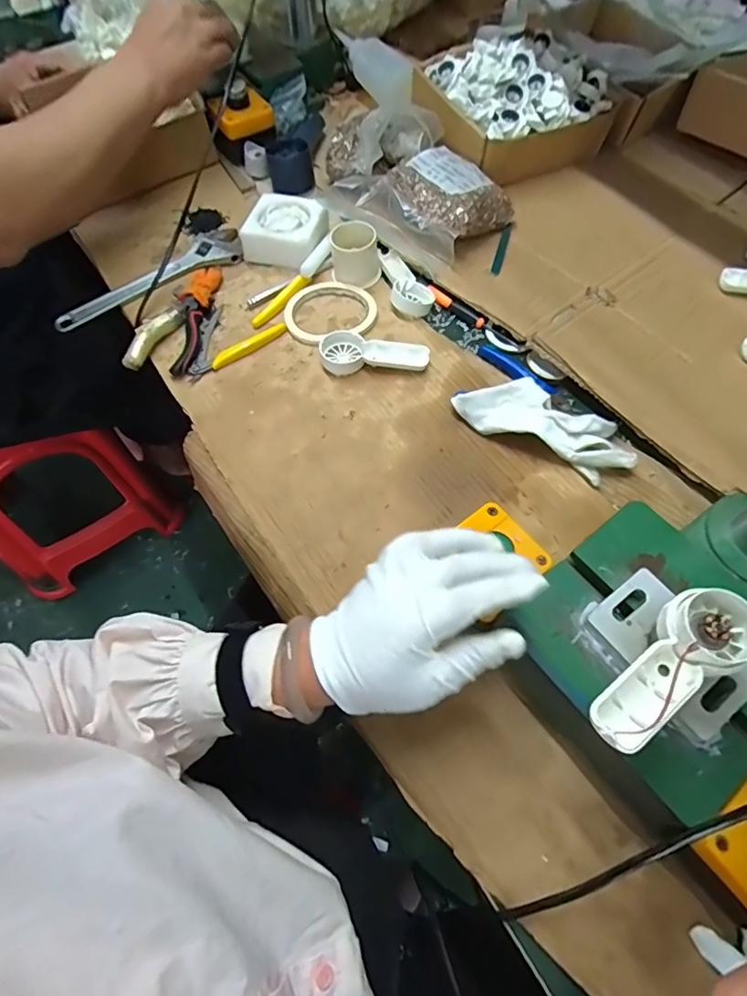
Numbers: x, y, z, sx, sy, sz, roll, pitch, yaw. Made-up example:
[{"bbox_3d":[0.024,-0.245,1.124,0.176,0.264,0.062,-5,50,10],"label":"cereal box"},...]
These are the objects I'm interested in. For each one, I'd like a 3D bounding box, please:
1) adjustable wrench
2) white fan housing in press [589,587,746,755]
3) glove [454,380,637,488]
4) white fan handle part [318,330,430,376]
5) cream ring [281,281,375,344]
[{"bbox_3d":[-0.258,-0.257,0.602,0.233,0.014,0.053,-33,65,-16],"label":"adjustable wrench"},{"bbox_3d":[0.164,0.093,0.288,0.107,0.028,0.045,-28,64,-15],"label":"white fan housing in press"},{"bbox_3d":[0.160,-0.070,0.478,0.161,0.037,0.060,26,65,15],"label":"glove"},{"bbox_3d":[0.000,-0.151,0.534,0.110,0.017,0.041,0,61,1],"label":"white fan handle part"},{"bbox_3d":[-0.048,-0.207,0.571,0.096,0.010,0.097,0,61,1],"label":"cream ring"}]

